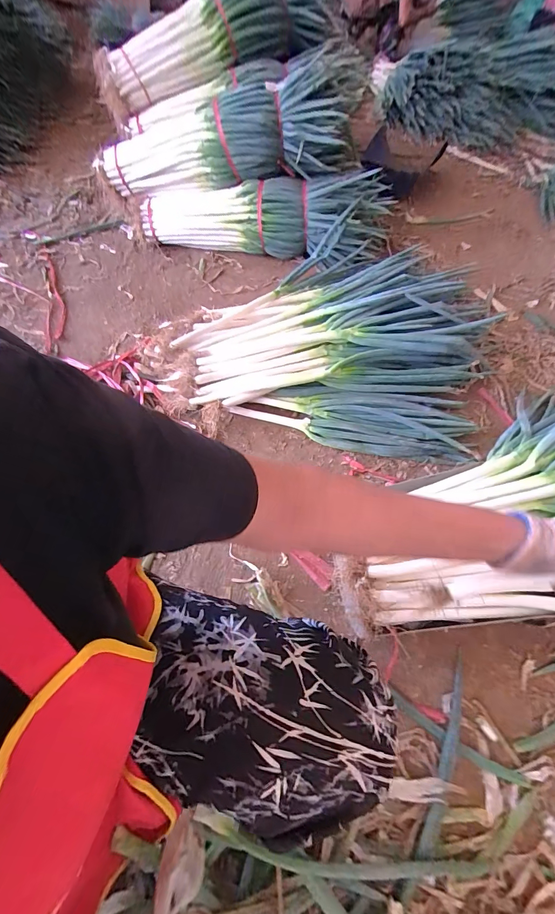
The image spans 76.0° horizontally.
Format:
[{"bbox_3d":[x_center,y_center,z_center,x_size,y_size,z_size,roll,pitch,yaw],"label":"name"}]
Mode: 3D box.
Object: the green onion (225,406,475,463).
[{"bbox_3d":[0.178,-0.056,0.932,0.608,0.028,0.078,10,59,2],"label":"green onion"}]

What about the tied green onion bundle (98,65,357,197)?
[{"bbox_3d":[-0.193,-1.092,1.247,0.932,0.254,0.301,5,58,20],"label":"tied green onion bundle"}]

